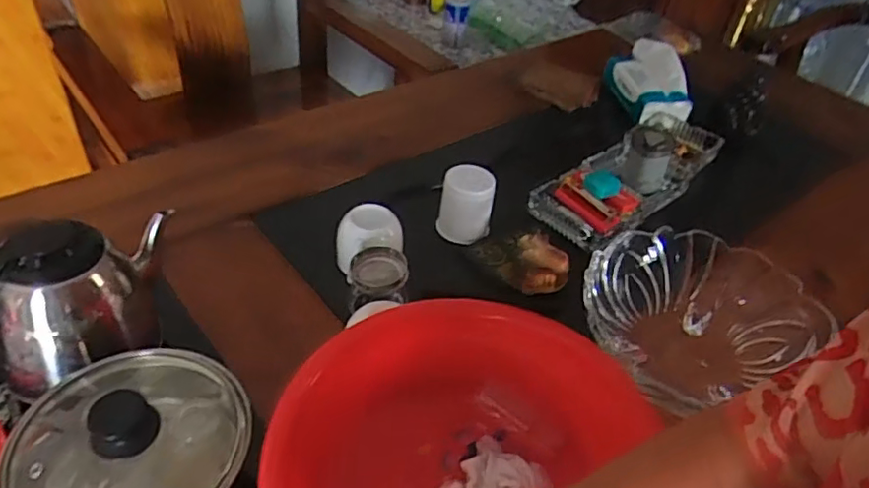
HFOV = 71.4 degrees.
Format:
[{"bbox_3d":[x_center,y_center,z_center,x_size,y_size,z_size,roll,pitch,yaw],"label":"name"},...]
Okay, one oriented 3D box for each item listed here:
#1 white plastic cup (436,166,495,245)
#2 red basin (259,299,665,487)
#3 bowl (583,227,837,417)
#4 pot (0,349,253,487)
[{"bbox_3d":[0.039,-0.051,0.769,0.061,0.084,0.059,4,42,-4],"label":"white plastic cup"},{"bbox_3d":[0.038,0.185,0.485,0.281,0.119,0.297,4,42,-4],"label":"red basin"},{"bbox_3d":[0.255,0.079,0.619,0.215,0.093,0.179,-13,46,-21],"label":"bowl"},{"bbox_3d":[-0.223,0.150,0.447,0.163,0.106,0.162,4,42,-4],"label":"pot"}]

